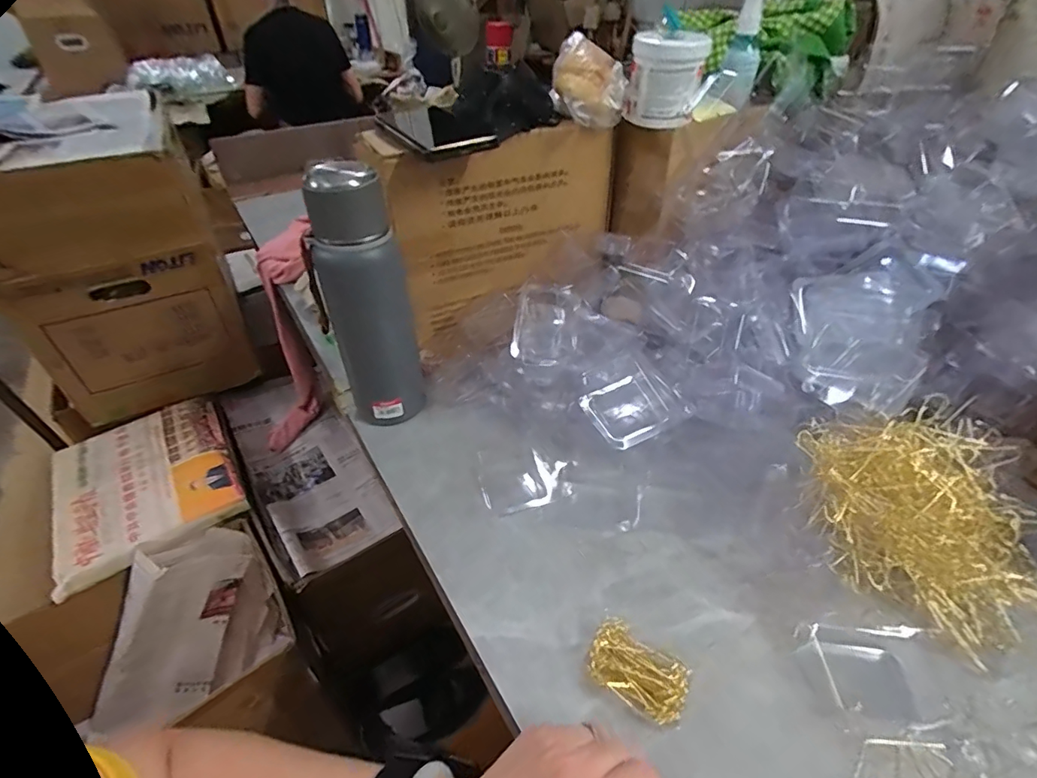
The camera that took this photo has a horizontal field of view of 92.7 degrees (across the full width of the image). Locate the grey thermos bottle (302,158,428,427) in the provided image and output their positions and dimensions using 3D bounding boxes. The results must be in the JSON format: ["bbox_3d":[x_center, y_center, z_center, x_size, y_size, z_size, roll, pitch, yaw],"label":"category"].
[{"bbox_3d":[-0.157,-0.088,0.524,0.087,0.275,0.083,-9,42,-11],"label":"grey thermos bottle"}]

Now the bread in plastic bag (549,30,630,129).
[{"bbox_3d":[0.077,-0.331,0.538,0.081,0.069,0.100,4,41,5],"label":"bread in plastic bag"}]

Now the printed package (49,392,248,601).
[{"bbox_3d":[-0.667,0.154,0.885,0.269,0.031,0.338,-25,46,-26],"label":"printed package"}]

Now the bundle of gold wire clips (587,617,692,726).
[{"bbox_3d":[0.087,0.207,0.364,0.069,0.020,0.045,22,46,23],"label":"bundle of gold wire clips"}]

